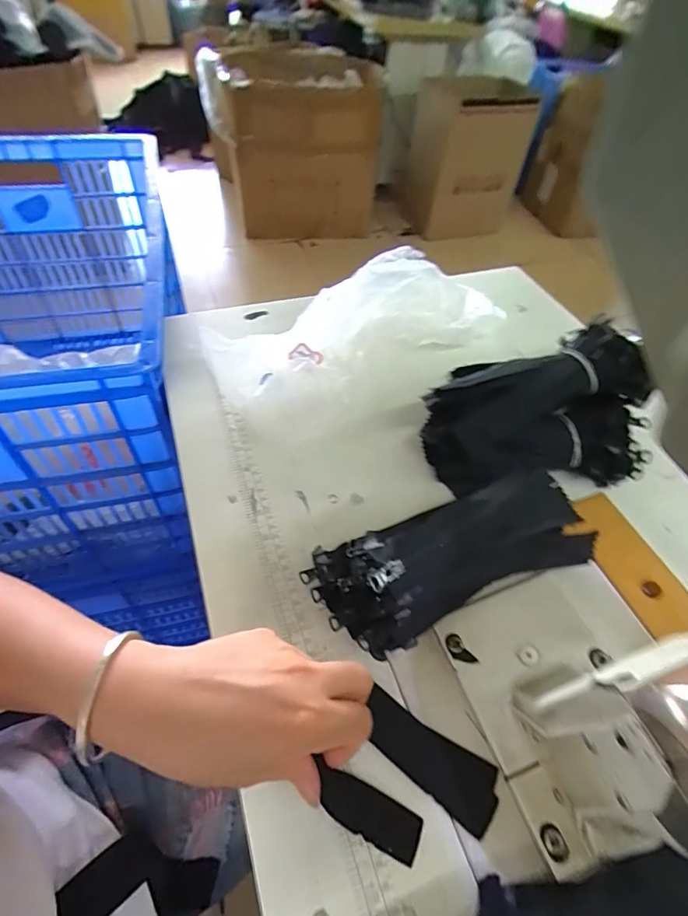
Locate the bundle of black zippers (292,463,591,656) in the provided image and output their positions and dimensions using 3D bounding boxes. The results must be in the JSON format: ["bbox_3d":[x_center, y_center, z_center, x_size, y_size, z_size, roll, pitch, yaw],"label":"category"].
[{"bbox_3d":[0.082,0.067,0.340,0.213,0.079,0.089,-15,54,-16],"label":"bundle of black zippers"}]

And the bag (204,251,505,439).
[{"bbox_3d":[0.023,-0.149,0.529,0.355,0.057,0.182,-30,60,-26],"label":"bag"}]

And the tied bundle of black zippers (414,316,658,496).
[{"bbox_3d":[0.179,-0.038,0.411,0.186,0.112,0.108,-6,52,-10],"label":"tied bundle of black zippers"}]

